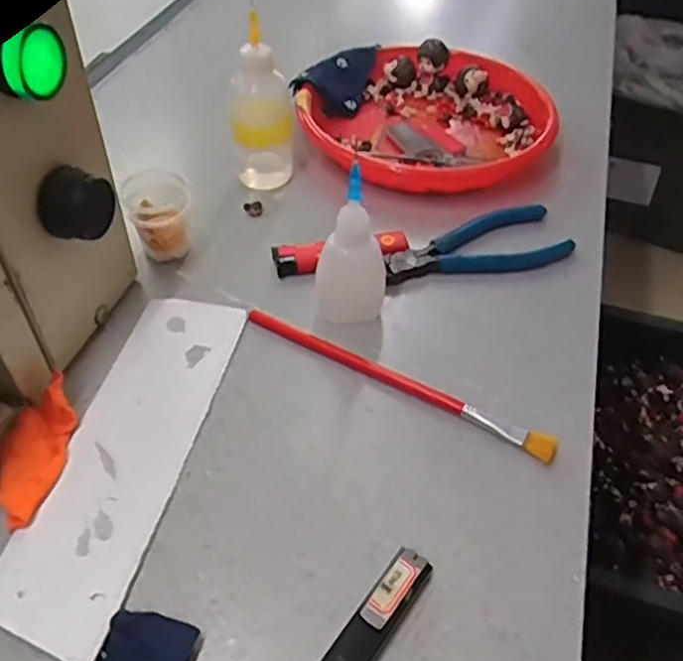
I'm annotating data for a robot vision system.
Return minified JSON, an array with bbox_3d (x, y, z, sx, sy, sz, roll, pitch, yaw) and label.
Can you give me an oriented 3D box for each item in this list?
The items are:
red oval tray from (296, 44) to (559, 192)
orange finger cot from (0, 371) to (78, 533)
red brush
[{"bbox_3d":[0.069,-0.158,0.492,0.162,0.032,0.176,31,53,25],"label":"red oval tray"},{"bbox_3d":[-0.136,0.052,0.298,0.026,0.015,0.070,0,46,-3],"label":"orange finger cot"},{"bbox_3d":[0.025,0.024,0.339,0.168,0.008,0.015,23,50,19],"label":"red brush"}]

